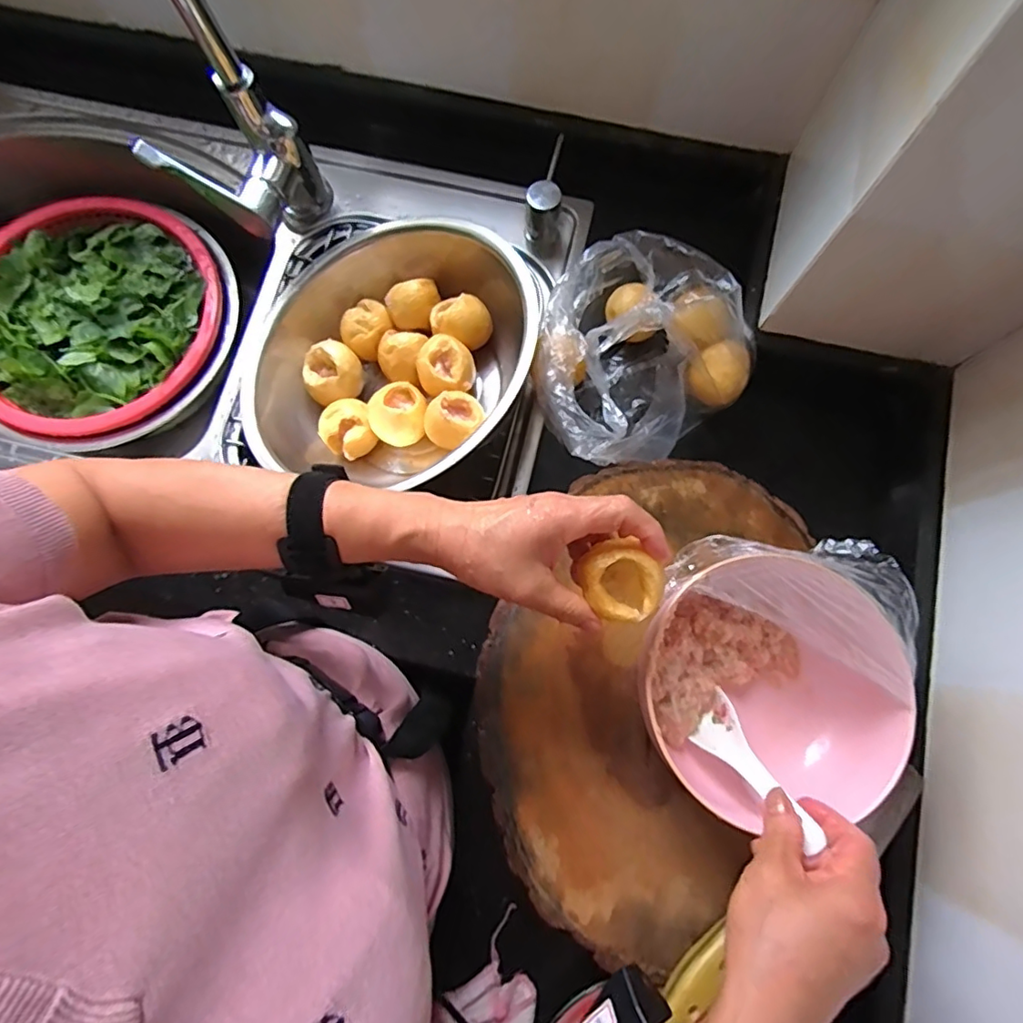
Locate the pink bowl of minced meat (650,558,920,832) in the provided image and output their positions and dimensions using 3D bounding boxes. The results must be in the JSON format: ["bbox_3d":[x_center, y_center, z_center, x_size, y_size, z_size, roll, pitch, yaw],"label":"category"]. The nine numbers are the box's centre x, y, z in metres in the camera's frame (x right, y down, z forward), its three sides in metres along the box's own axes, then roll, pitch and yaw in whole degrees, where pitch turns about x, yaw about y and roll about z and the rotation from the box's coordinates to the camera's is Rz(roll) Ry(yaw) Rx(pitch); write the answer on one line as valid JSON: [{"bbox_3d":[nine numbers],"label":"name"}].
[{"bbox_3d":[0.186,0.126,0.419,0.166,0.075,0.173,0,77,0],"label":"pink bowl of minced meat"}]

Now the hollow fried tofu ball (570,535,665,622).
[{"bbox_3d":[0.067,0.046,0.354,0.044,0.041,0.047,0,77,0],"label":"hollow fried tofu ball"}]

